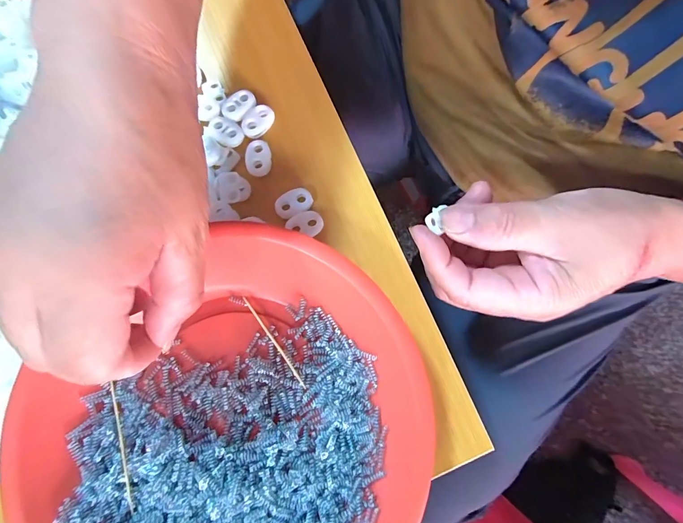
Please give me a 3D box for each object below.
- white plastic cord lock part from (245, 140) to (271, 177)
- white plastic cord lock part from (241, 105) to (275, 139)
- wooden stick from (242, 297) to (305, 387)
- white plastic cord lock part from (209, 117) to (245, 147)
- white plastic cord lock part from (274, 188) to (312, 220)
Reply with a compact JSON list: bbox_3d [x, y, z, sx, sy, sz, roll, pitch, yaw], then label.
[{"bbox_3d":[-0.050,-0.062,0.211,0.015,0.005,0.021,-7,79,-1],"label":"white plastic cord lock part"},{"bbox_3d":[-0.051,-0.085,0.213,0.014,0.004,0.022,38,82,7],"label":"white plastic cord lock part"},{"bbox_3d":[-0.037,0.043,0.192,0.004,0.006,0.059,-37,81,-8],"label":"wooden stick"},{"bbox_3d":[-0.070,-0.078,0.213,0.021,0.005,0.014,23,81,5],"label":"white plastic cord lock part"},{"bbox_3d":[-0.028,-0.034,0.208,0.022,0.004,0.015,-25,80,-4],"label":"white plastic cord lock part"}]

